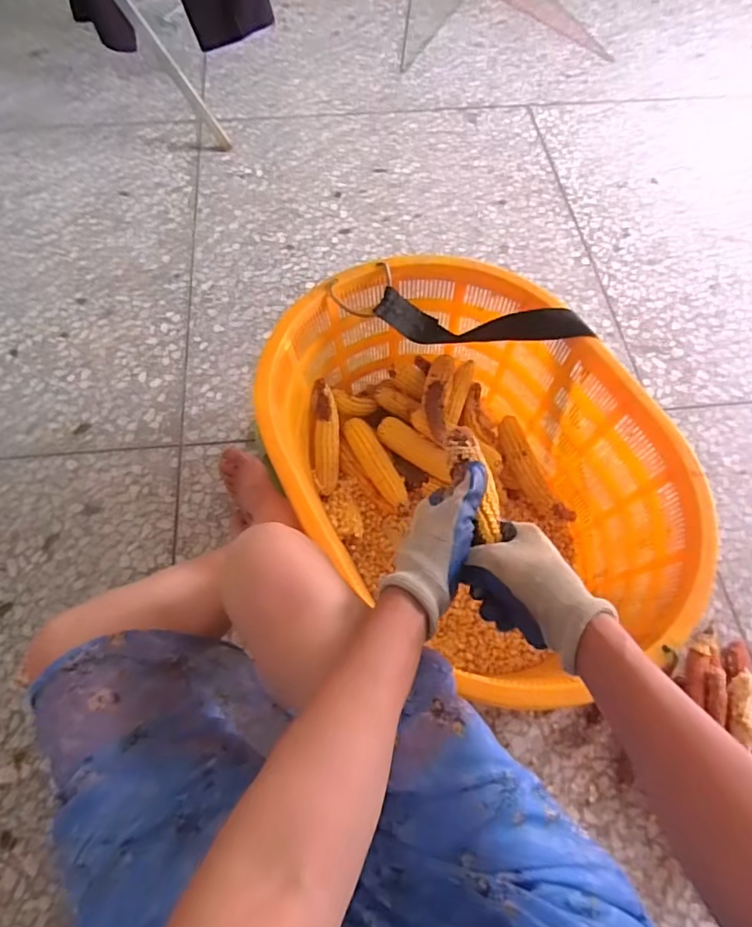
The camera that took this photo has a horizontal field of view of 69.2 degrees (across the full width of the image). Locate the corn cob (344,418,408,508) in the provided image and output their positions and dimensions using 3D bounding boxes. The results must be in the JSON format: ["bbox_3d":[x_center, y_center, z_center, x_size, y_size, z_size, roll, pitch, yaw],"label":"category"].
[{"bbox_3d":[0.000,0.002,0.909,0.040,0.050,0.162,-29,79,-16],"label":"corn cob"}]

